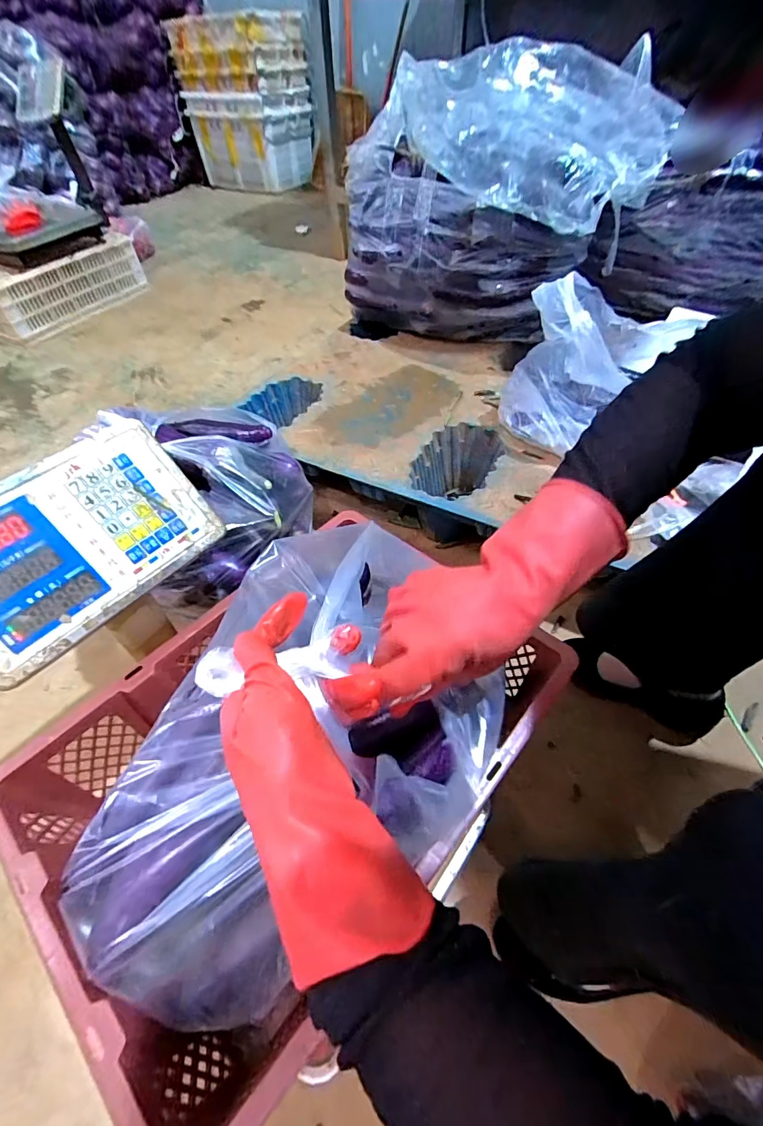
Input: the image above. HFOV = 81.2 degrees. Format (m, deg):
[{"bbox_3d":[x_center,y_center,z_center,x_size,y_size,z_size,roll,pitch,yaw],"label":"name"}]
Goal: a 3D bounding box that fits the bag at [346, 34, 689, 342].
[{"bbox_3d":[0.307,-0.812,1.034,0.609,0.452,0.544,26,55,22],"label":"bag"}]

